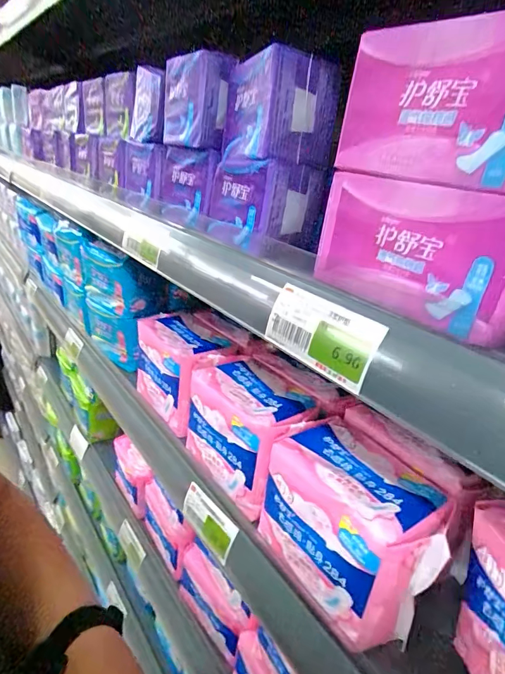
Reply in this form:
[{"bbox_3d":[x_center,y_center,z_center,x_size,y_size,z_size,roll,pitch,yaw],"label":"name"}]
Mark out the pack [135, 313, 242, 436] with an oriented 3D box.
[{"bbox_3d":[-0.086,0.041,0.508,0.076,0.096,0.143,-15,32,-38],"label":"pack"}]

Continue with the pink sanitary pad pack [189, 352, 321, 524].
[{"bbox_3d":[0.000,0.090,0.421,0.091,0.093,0.125,-15,32,-39],"label":"pink sanitary pad pack"}]

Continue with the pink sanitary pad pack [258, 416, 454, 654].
[{"bbox_3d":[0.079,0.149,0.324,0.086,0.100,0.133,-13,31,-37],"label":"pink sanitary pad pack"}]

